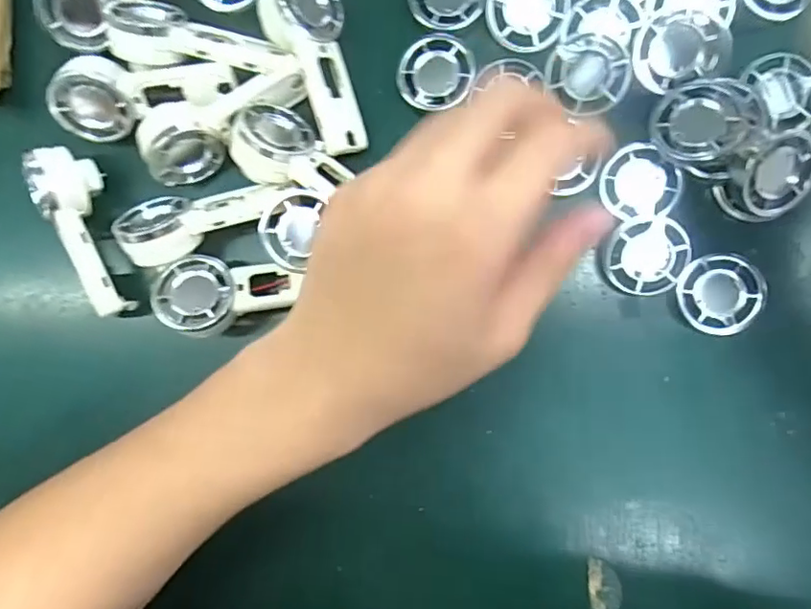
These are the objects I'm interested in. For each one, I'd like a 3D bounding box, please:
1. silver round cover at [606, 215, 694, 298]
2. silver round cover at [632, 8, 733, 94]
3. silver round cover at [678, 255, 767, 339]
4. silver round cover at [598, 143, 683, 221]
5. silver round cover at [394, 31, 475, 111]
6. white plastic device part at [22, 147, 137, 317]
[{"bbox_3d":[0.117,-0.022,0.273,0.038,0.012,0.036,0,95,4],"label":"silver round cover"},{"bbox_3d":[0.129,-0.121,0.264,0.042,0.009,0.034,-19,87,5],"label":"silver round cover"},{"bbox_3d":[0.154,-0.004,0.274,0.037,0.010,0.039,0,89,5],"label":"silver round cover"},{"bbox_3d":[0.115,-0.059,0.275,0.034,0.006,0.038,-44,85,3],"label":"silver round cover"},{"bbox_3d":[0.015,-0.119,0.286,0.038,0.004,0.037,0,92,5],"label":"silver round cover"},{"bbox_3d":[-0.168,-0.038,0.298,0.023,0.038,0.087,-15,87,5],"label":"white plastic device part"}]

